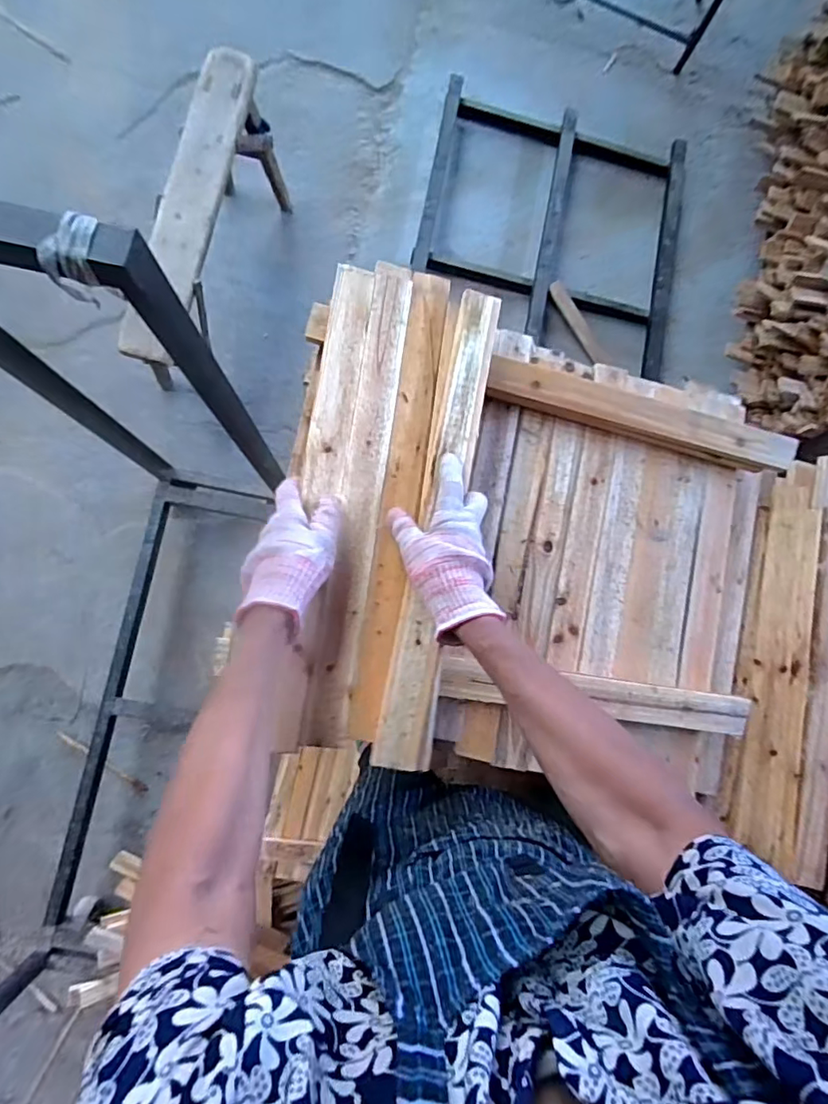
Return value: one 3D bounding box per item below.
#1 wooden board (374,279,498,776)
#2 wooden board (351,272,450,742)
[{"bbox_3d":[0.030,-0.037,0.544,0.050,0.021,0.494,10,81,0],"label":"wooden board"},{"bbox_3d":[-0.011,-0.062,0.550,0.039,0.016,0.490,8,80,0],"label":"wooden board"}]

